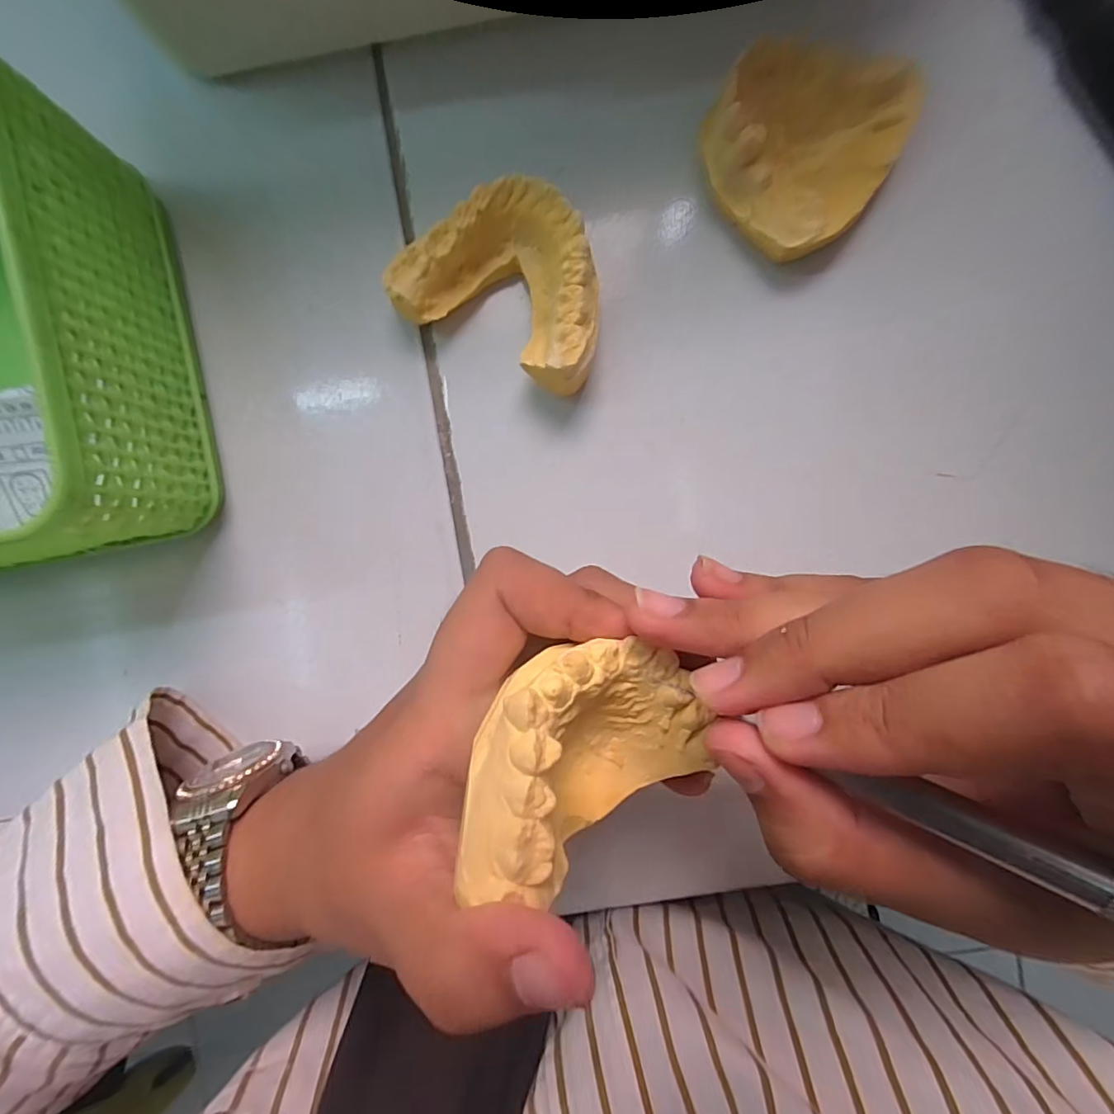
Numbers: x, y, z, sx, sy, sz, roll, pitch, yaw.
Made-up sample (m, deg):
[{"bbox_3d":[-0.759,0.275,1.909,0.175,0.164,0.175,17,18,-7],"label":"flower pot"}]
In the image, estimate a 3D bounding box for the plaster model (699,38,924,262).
[{"bbox_3d":[0.081,-0.135,0.170,0.056,0.027,0.062,45,93,0],"label":"plaster model"}]

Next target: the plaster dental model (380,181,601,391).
[{"bbox_3d":[-0.014,-0.090,0.173,0.069,0.026,0.051,28,93,1],"label":"plaster dental model"}]

